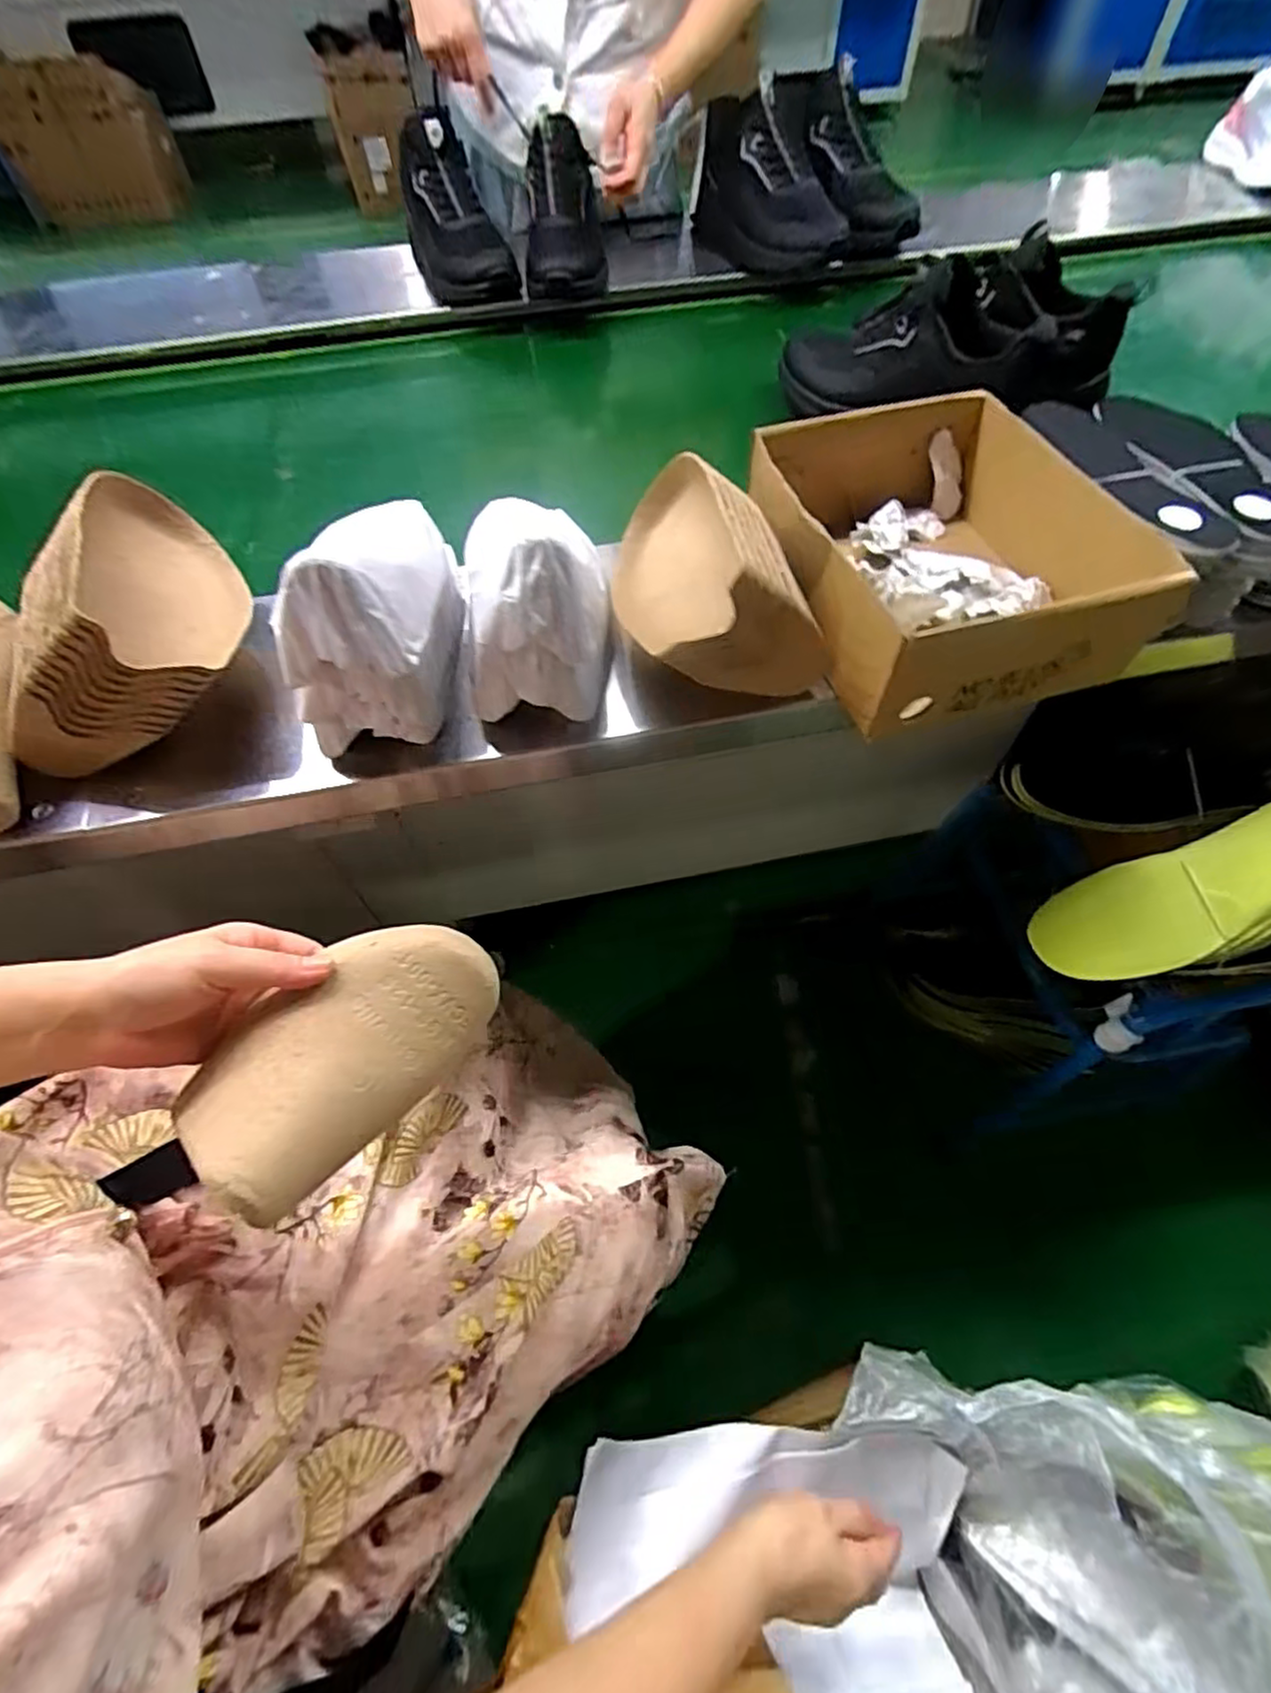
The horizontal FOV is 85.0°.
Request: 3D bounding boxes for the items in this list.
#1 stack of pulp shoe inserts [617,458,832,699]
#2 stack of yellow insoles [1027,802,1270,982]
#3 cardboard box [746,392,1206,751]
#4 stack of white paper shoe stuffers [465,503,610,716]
[{"bbox_3d":[0.045,-0.210,0.524,0.118,0.102,0.218,-22,60,-11],"label":"stack of pulp shoe inserts"},{"bbox_3d":[0.536,0.039,0.636,0.324,0.075,0.109,-23,58,11],"label":"stack of yellow insoles"},{"bbox_3d":[0.235,-0.229,0.550,0.245,0.106,0.272,-10,58,-4],"label":"cardboard box"},{"bbox_3d":[-0.063,-0.143,0.454,0.099,0.134,0.046,-19,59,-9],"label":"stack of white paper shoe stuffers"}]

